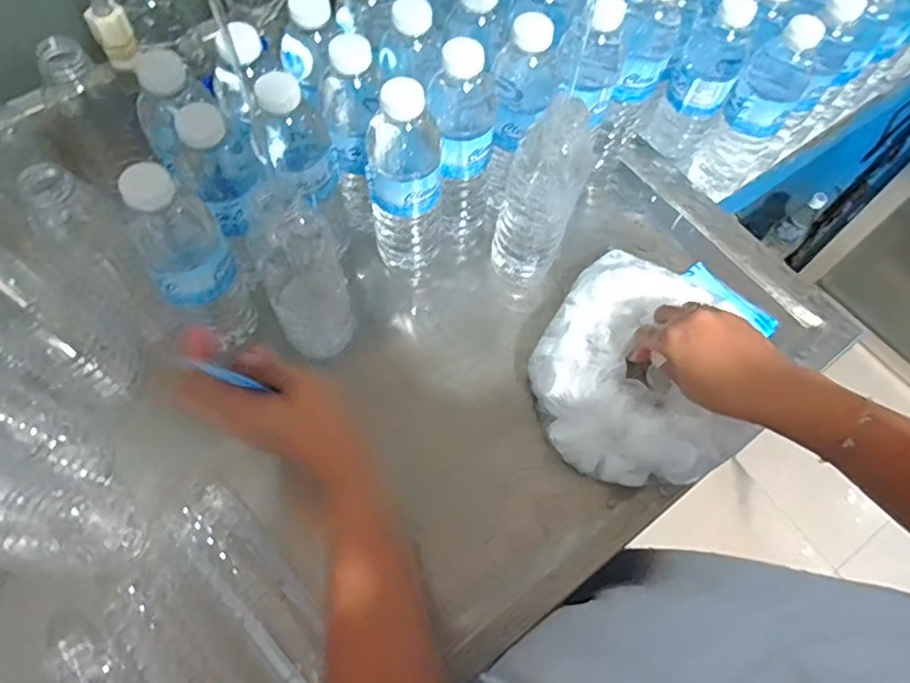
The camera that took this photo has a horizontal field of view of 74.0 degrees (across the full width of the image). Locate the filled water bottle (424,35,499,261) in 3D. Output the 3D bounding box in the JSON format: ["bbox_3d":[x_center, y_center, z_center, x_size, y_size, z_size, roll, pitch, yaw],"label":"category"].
[{"bbox_3d":[0.009,-0.167,0.544,0.062,0.219,0.067,-3,64,-4],"label":"filled water bottle"}]

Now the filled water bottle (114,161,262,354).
[{"bbox_3d":[-0.197,-0.061,0.455,0.055,0.166,0.058,-21,67,-13],"label":"filled water bottle"}]

